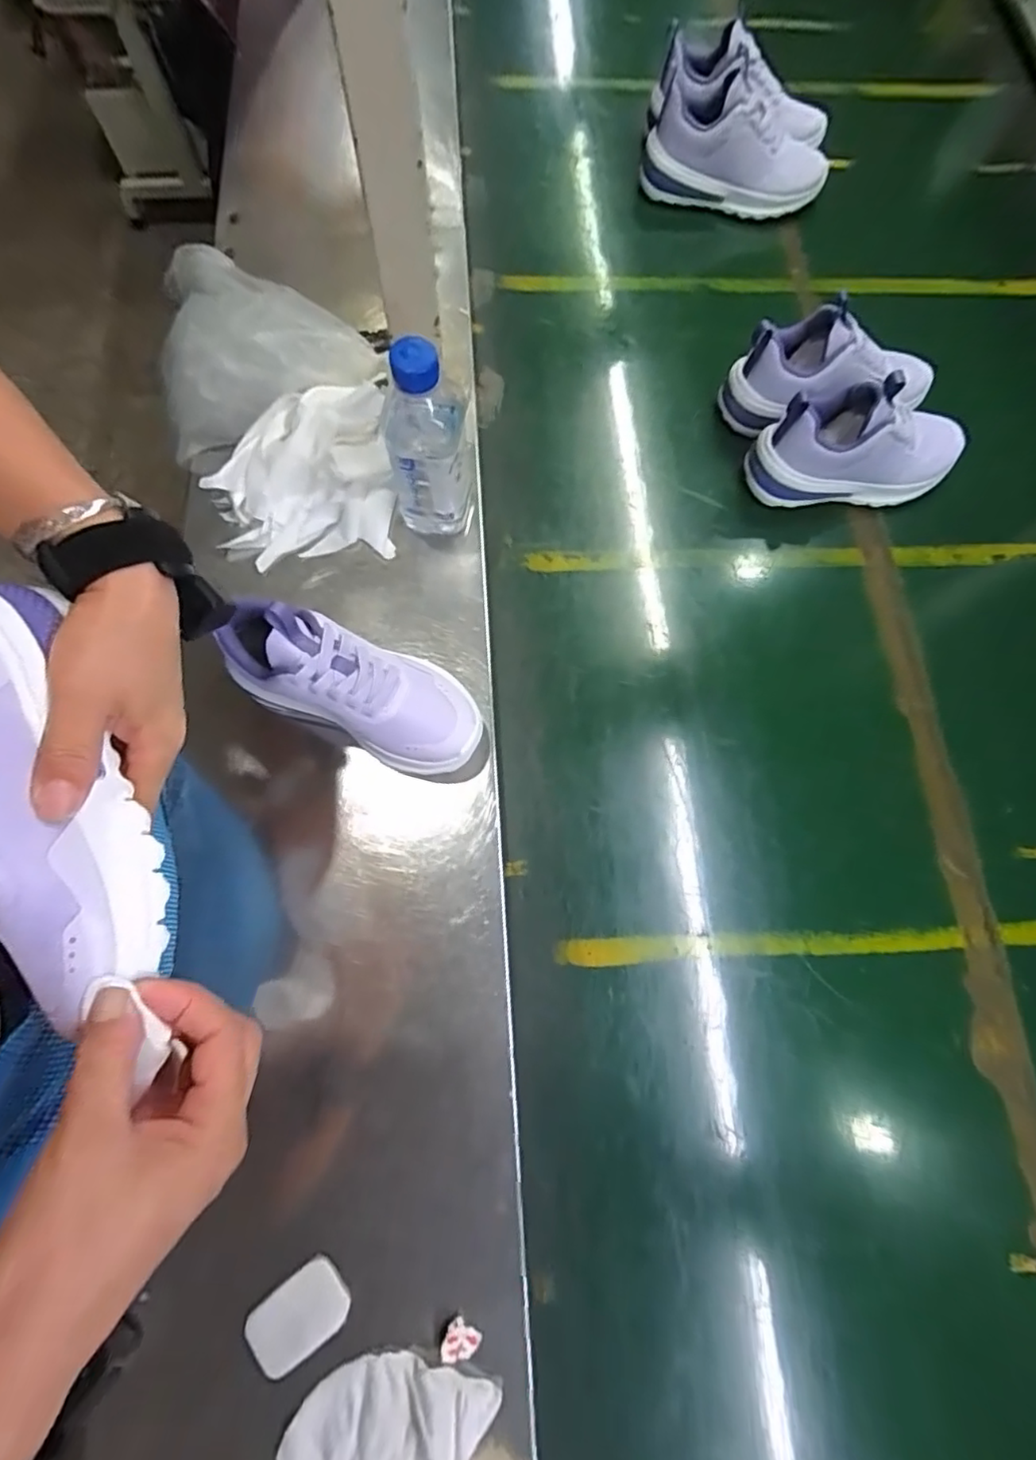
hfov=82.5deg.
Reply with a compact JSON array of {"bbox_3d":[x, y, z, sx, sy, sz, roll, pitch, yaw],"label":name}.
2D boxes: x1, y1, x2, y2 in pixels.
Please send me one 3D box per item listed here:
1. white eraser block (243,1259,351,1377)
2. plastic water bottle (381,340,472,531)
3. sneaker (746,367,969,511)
[{"bbox_3d":[-0.138,0.367,0.369,0.059,0.007,0.038,-36,78,-10],"label":"white eraser block"},{"bbox_3d":[-0.072,-0.226,0.468,0.065,0.172,0.069,-11,74,-5],"label":"plastic water bottle"},{"bbox_3d":[0.324,-0.268,0.547,0.199,0.103,0.077,-2,74,-2],"label":"sneaker"}]

